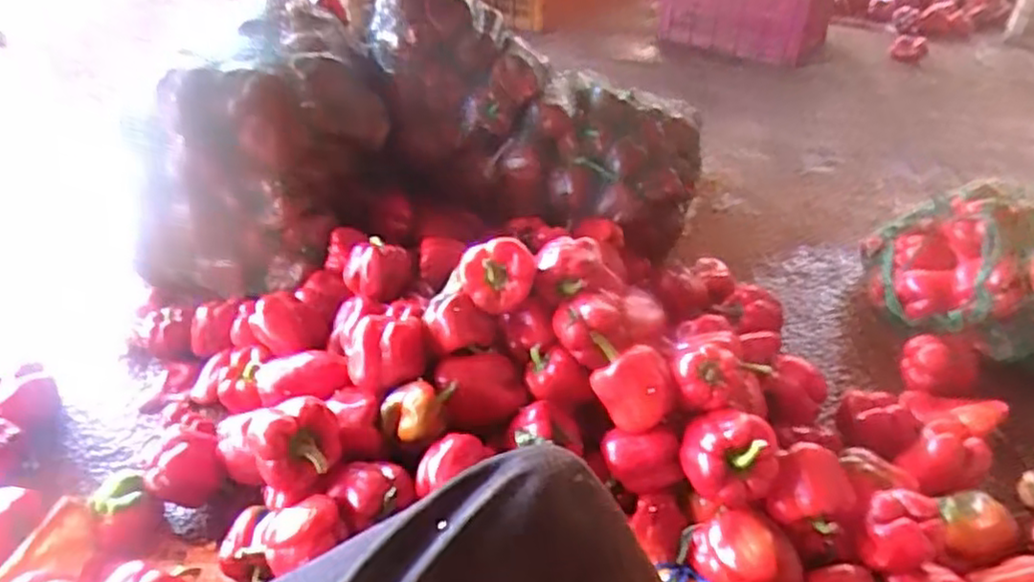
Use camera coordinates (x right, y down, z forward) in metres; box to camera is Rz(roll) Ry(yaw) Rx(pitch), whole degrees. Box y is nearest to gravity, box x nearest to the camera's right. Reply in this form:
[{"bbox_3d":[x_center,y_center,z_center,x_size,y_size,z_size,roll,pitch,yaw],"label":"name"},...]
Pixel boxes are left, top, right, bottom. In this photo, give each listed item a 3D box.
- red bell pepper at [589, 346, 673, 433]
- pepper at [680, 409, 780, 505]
[{"bbox_3d":[0.138,0.114,0.845,0.090,0.076,0.084,1,37,-1],"label":"red bell pepper"},{"bbox_3d":[0.241,0.184,0.805,0.102,0.084,0.091,6,37,7],"label":"pepper"}]

